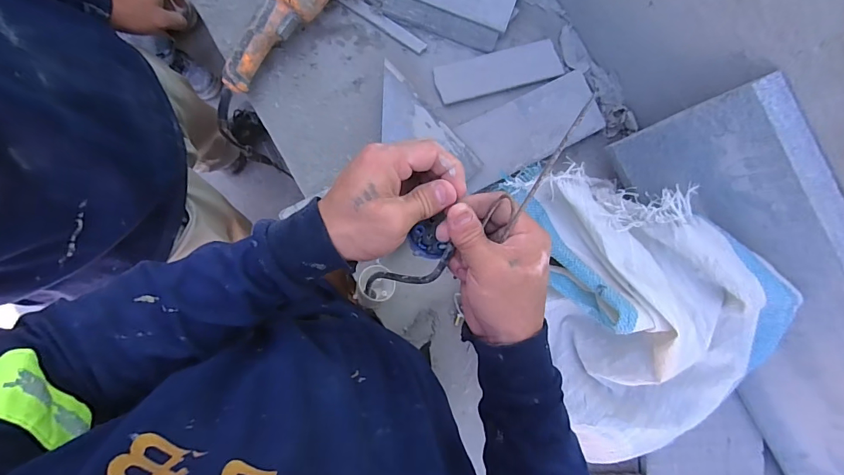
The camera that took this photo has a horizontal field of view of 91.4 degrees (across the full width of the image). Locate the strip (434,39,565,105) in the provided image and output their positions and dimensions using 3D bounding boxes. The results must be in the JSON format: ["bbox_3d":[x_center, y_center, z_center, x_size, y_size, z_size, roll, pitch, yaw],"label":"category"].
[{"bbox_3d":[0.109,-0.241,0.591,0.180,0.015,0.059,-15,90,-7],"label":"strip"}]

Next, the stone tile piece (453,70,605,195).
[{"bbox_3d":[0.151,-0.155,0.589,0.222,0.019,0.095,-27,91,-7],"label":"stone tile piece"}]

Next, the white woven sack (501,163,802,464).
[{"bbox_3d":[0.247,0.082,0.496,0.258,0.172,0.373,-16,90,-7],"label":"white woven sack"}]

